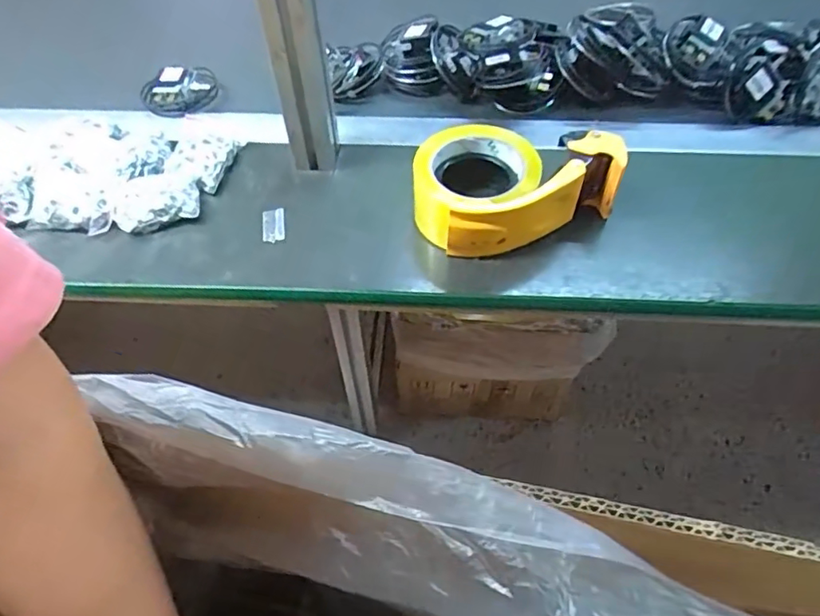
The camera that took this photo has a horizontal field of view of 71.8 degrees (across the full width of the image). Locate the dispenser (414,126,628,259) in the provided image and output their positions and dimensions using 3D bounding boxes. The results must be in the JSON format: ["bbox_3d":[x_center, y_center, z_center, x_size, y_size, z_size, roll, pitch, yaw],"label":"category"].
[{"bbox_3d":[0.089,-0.116,0.502,0.181,0.060,0.115,-17,55,-10],"label":"dispenser"}]

